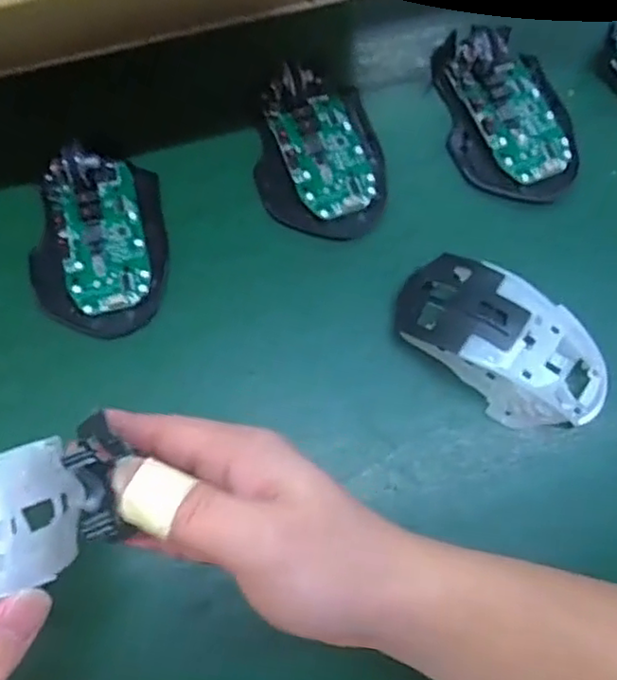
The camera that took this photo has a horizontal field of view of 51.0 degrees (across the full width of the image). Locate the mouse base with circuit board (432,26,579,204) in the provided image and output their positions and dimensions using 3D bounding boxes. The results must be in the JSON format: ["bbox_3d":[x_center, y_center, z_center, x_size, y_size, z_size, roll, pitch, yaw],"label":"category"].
[{"bbox_3d":[0.122,-0.139,0.390,0.073,0.023,0.113,-10,75,-4],"label":"mouse base with circuit board"}]

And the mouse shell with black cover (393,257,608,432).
[{"bbox_3d":[0.102,0.001,0.339,0.118,0.036,0.066,42,78,9],"label":"mouse shell with black cover"}]

